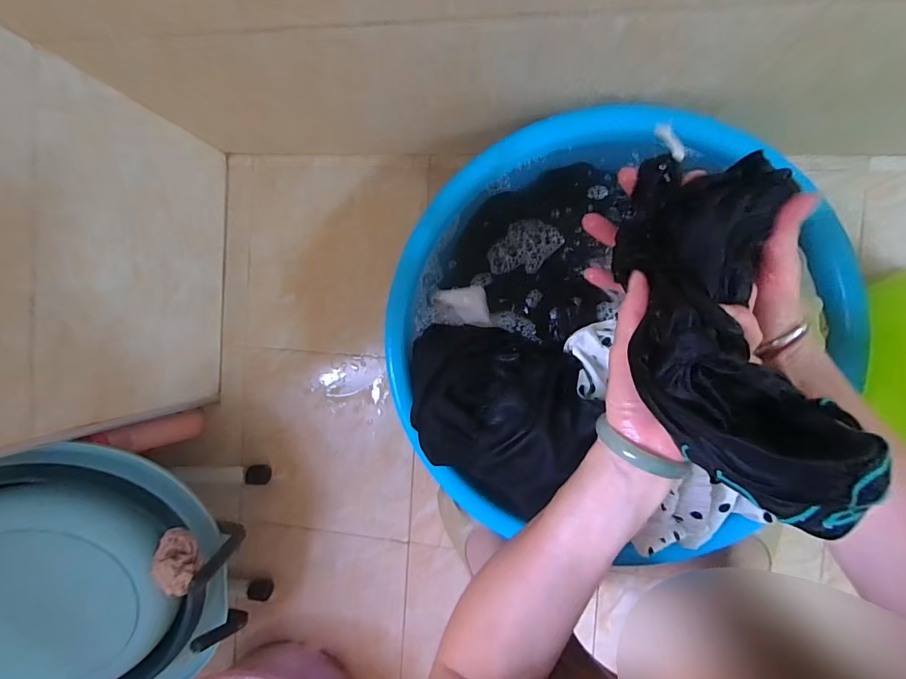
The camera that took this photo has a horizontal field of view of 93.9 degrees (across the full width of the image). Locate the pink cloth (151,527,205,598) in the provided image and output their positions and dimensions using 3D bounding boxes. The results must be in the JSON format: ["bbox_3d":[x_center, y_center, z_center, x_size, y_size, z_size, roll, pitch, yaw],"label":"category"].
[{"bbox_3d":[-0.330,0.266,0.511,0.038,0.046,0.070,-33,87,9],"label":"pink cloth"}]

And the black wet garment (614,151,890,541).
[{"bbox_3d":[0.163,-0.020,0.265,0.094,0.050,0.243,-6,65,9],"label":"black wet garment"}]

